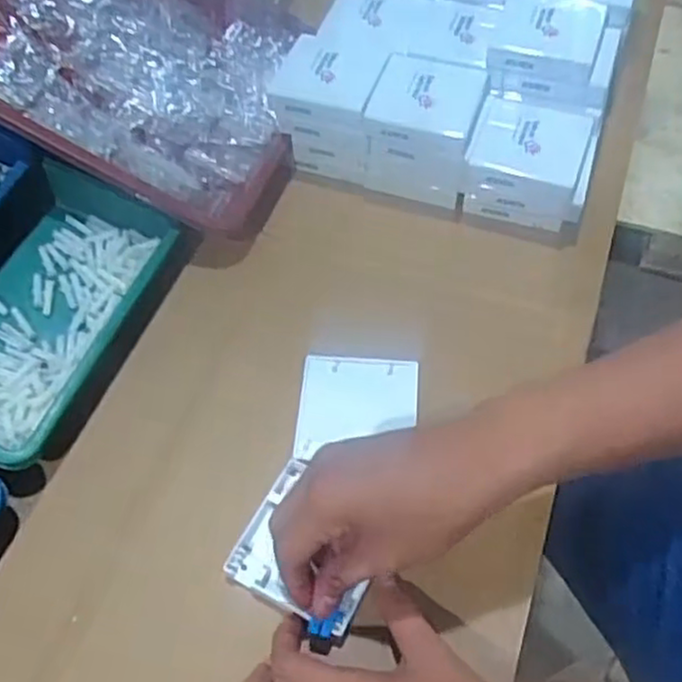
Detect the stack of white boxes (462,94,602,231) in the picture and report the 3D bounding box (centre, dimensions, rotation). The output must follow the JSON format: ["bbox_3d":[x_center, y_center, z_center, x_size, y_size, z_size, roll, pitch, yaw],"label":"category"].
[{"bbox_3d":[0.162,-0.153,0.603,0.097,0.072,0.089,16,60,11],"label":"stack of white boxes"}]

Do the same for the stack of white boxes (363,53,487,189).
[{"bbox_3d":[0.072,-0.183,0.612,0.085,0.088,0.086,13,59,9],"label":"stack of white boxes"}]

